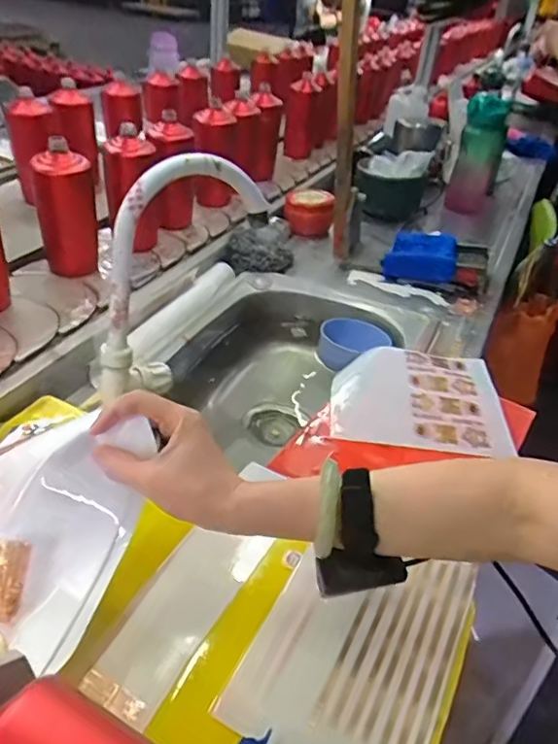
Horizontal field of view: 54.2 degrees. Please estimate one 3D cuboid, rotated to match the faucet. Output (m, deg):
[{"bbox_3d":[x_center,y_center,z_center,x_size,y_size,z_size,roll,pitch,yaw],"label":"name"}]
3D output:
[{"bbox_3d":[-0.113,-0.099,0.613,0.044,0.260,0.219,33,45,29],"label":"faucet"}]

